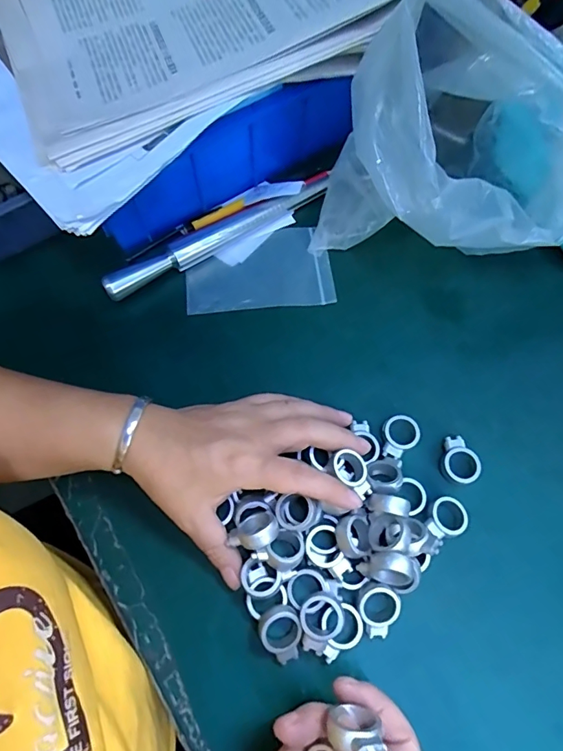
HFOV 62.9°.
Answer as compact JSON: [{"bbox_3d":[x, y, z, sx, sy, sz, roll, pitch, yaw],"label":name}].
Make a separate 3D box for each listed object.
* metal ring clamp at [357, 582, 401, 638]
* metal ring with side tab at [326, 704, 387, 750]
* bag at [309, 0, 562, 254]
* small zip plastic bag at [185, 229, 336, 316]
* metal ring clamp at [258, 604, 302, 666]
[{"bbox_3d":[0.060,0.145,0.287,0.027,0.011,0.036,15,92,1],"label":"metal ring clamp"},{"bbox_3d":[0.035,0.170,0.219,0.022,0.028,0.014,2,67,1],"label":"metal ring with side tab"},{"bbox_3d":[0.113,-0.155,0.332,0.156,0.178,0.160,-20,68,-8],"label":"bag"},{"bbox_3d":[-0.020,-0.090,0.397,0.122,0.006,0.076,-7,67,-1],"label":"small zip plastic bag"},{"bbox_3d":[0.001,0.160,0.284,0.025,0.019,0.032,-25,69,-11],"label":"metal ring clamp"}]

